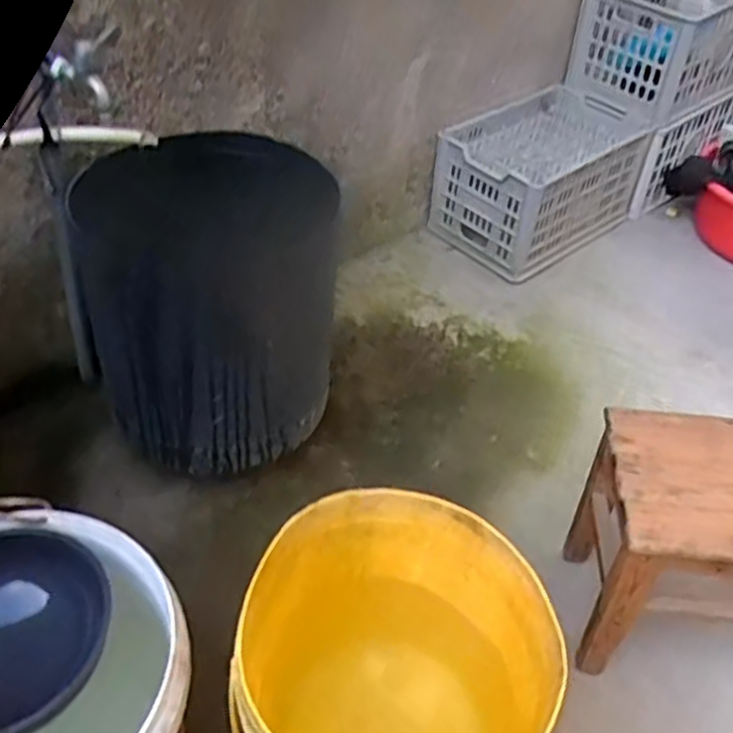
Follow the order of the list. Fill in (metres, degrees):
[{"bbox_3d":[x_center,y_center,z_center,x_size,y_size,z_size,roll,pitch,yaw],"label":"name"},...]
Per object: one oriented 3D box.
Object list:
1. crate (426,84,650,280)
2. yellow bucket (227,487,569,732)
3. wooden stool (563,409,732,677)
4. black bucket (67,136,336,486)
[{"bbox_3d":[0.434,-0.446,1.775,0.492,0.247,0.283,-26,56,-31],"label":"crate"},{"bbox_3d":[0.019,0.341,0.801,0.290,0.310,0.288,6,46,-6],"label":"yellow bucket"},{"bbox_3d":[0.435,0.242,0.997,0.336,0.302,0.242,11,45,-1],"label":"wooden stool"},{"bbox_3d":[-0.223,-0.096,1.124,0.340,0.372,0.324,-4,47,-15],"label":"black bucket"}]

